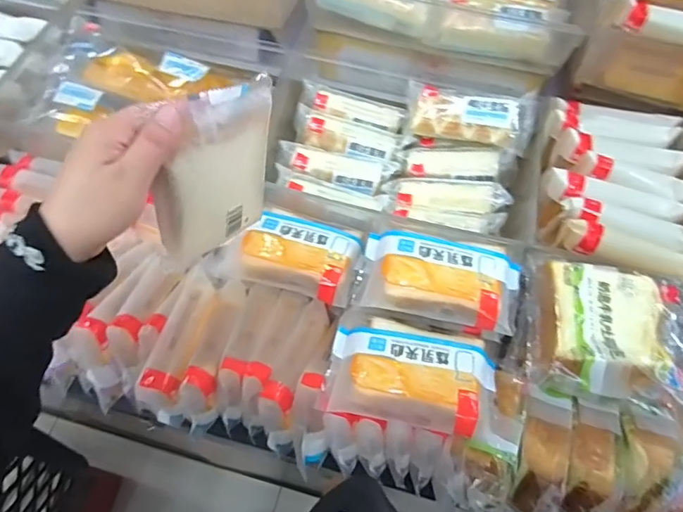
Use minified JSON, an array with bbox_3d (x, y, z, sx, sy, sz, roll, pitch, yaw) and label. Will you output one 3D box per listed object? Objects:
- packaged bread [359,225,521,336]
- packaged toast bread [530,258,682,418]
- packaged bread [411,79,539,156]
[{"bbox_3d":[0.092,0.020,0.465,0.139,0.032,0.090,11,61,5],"label":"packaged bread"},{"bbox_3d":[0.238,0.063,0.434,0.137,0.036,0.115,11,61,5],"label":"packaged toast bread"},{"bbox_3d":[0.148,-0.159,0.583,0.141,0.057,0.030,14,24,10],"label":"packaged bread"}]

